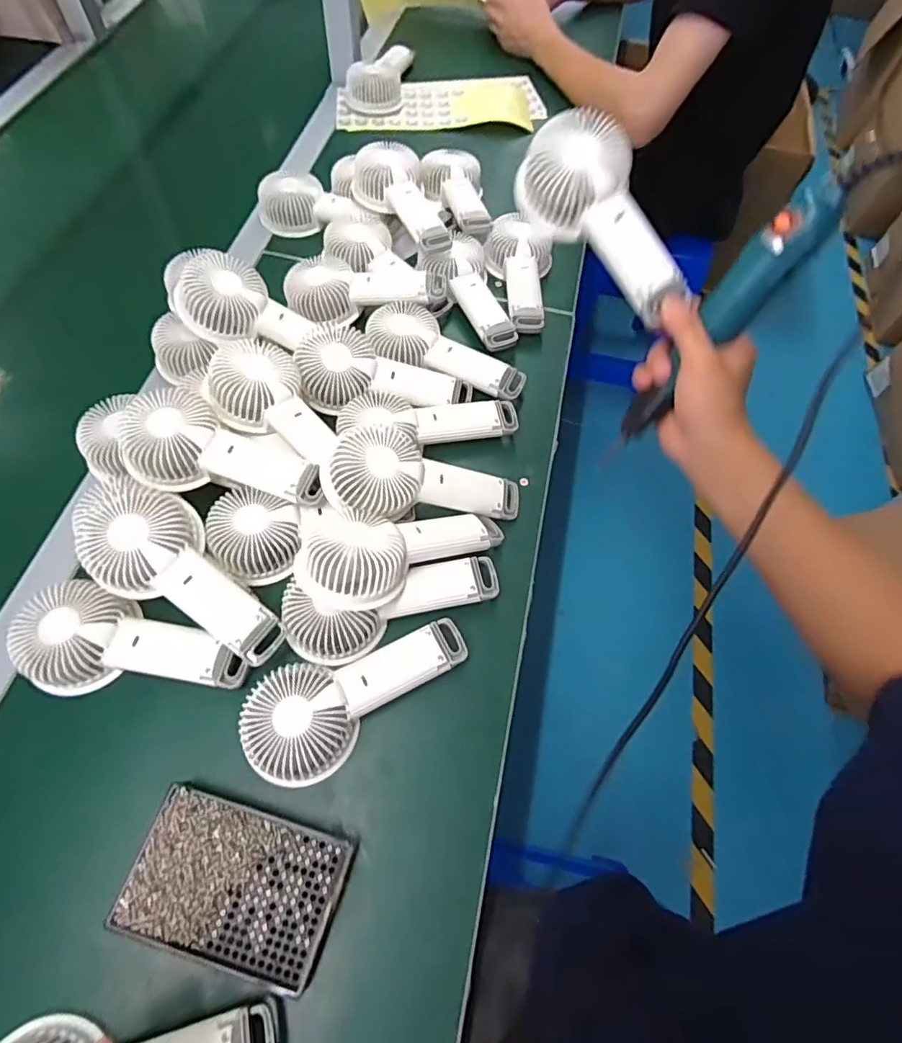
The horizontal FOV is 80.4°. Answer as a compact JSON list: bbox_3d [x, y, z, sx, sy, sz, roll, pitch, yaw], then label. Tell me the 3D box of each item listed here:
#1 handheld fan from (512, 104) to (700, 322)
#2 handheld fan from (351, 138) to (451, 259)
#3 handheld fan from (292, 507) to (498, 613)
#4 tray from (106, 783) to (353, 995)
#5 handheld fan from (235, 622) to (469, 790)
[{"bbox_3d":[0.122,-0.240,0.424,0.069,0.060,0.168,-34,88,-18],"label":"handheld fan"},{"bbox_3d":[-0.057,-0.386,0.633,0.086,0.043,0.161,-20,67,-13],"label":"handheld fan"},{"bbox_3d":[-0.041,0.017,0.453,0.180,0.034,0.085,-13,64,-29],"label":"handheld fan"},{"bbox_3d":[-0.146,0.249,0.368,0.136,0.031,0.089,17,64,5],"label":"tray"},{"bbox_3d":[-0.069,0.135,0.418,0.177,0.033,0.081,-21,67,-13],"label":"handheld fan"}]

